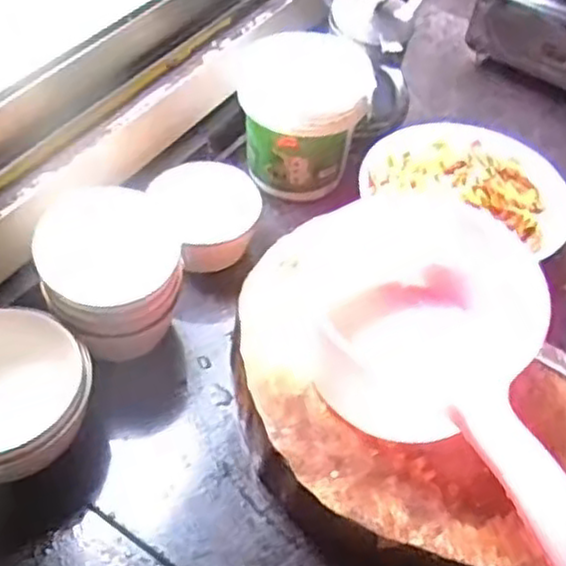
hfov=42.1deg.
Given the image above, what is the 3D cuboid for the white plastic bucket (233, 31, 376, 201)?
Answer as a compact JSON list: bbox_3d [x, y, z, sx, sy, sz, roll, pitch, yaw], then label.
[{"bbox_3d":[0.018,-0.174,0.768,0.129,0.122,0.121,2,50,-3],"label":"white plastic bucket"}]

